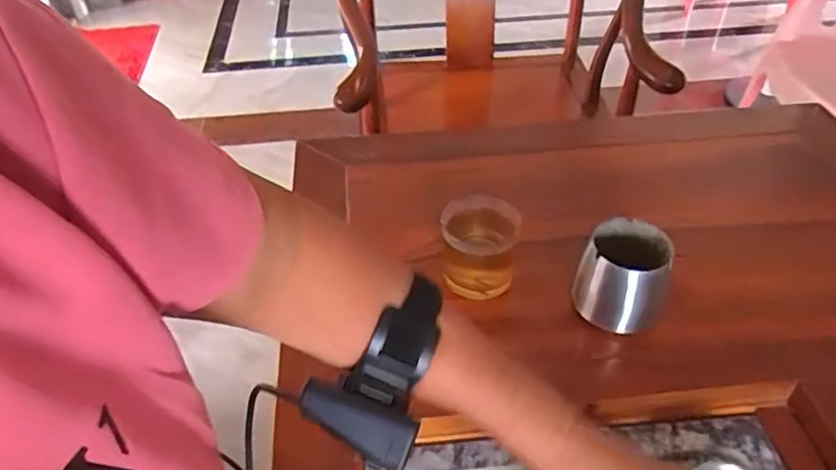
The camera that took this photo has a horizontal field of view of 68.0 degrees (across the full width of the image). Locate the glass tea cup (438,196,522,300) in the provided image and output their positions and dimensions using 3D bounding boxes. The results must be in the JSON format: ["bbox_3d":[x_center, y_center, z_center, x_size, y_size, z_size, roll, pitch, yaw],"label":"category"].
[{"bbox_3d":[0.065,0.008,0.645,0.073,0.075,0.079,7,43,10],"label":"glass tea cup"}]

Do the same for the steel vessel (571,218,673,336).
[{"bbox_3d":[0.200,0.039,0.609,0.079,0.086,0.088,16,46,19],"label":"steel vessel"}]

